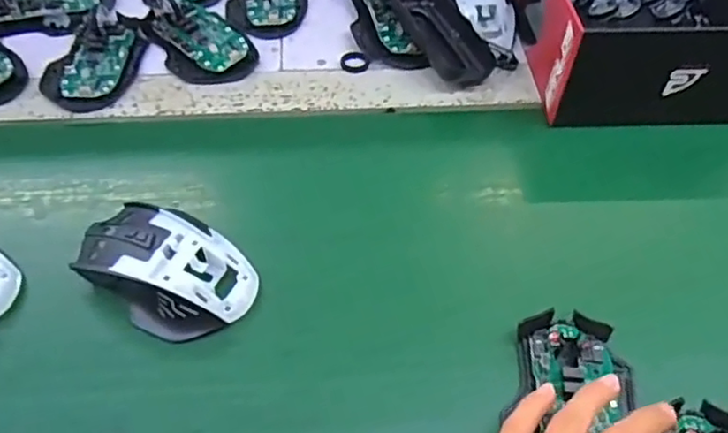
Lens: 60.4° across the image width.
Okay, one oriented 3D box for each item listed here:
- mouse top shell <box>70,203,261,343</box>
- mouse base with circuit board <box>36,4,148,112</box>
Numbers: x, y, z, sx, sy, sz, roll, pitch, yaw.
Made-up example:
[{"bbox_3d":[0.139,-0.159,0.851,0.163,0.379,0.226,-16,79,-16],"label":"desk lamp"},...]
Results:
[{"bbox_3d":[-0.125,0.029,0.392,0.115,0.036,0.072,25,56,17],"label":"mouse top shell"},{"bbox_3d":[-0.228,-0.137,0.525,0.071,0.022,0.112,4,53,1],"label":"mouse base with circuit board"}]

